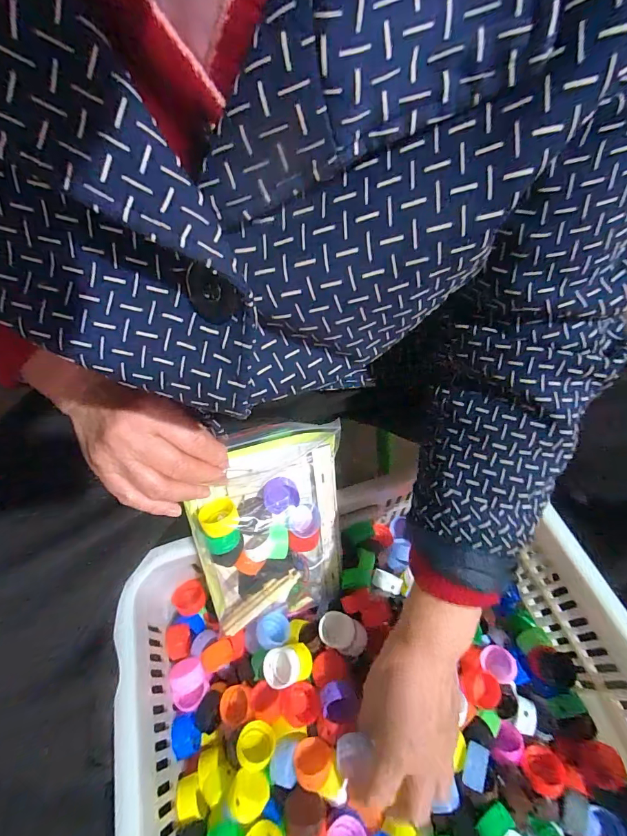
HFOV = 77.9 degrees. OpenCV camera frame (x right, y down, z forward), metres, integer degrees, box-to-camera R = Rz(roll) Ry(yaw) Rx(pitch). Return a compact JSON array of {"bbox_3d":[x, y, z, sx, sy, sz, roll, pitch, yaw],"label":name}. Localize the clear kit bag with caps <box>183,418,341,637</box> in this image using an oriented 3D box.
[{"bbox_3d":[-0.041,0.109,0.367,0.138,0.214,0.037,-9,23,-14],"label":"clear kit bag with caps"}]

